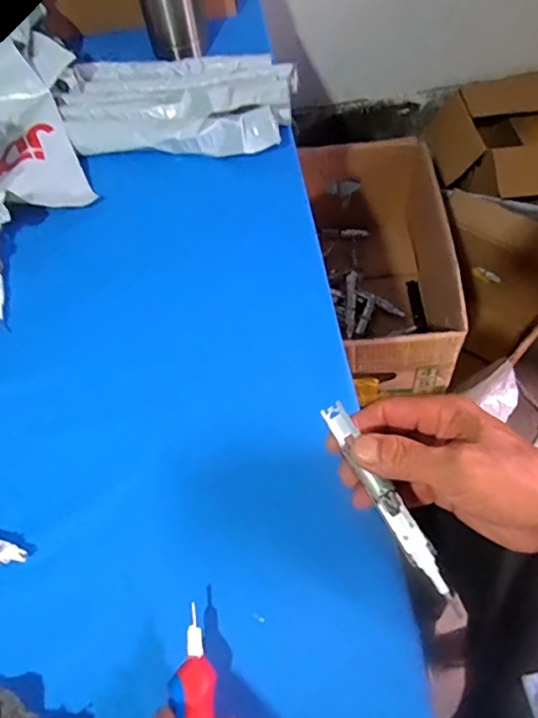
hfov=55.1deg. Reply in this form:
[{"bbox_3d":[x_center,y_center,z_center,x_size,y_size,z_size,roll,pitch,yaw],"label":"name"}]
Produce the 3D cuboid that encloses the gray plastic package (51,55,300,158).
[{"bbox_3d":[-0.112,-0.309,0.609,0.277,0.039,0.159,4,60,7],"label":"gray plastic package"}]

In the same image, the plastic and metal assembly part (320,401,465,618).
[{"bbox_3d":[0.079,0.093,0.328,0.017,0.017,0.147,-29,76,-13],"label":"plastic and metal assembly part"}]

